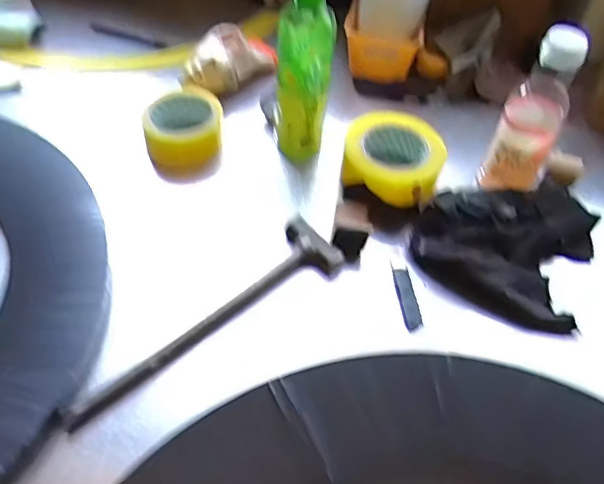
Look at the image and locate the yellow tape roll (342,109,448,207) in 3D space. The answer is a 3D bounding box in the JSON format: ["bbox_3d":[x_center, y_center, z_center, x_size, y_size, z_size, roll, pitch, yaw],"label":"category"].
[{"bbox_3d":[0.105,-0.094,0.668,0.121,0.055,0.122,2,50,-2],"label":"yellow tape roll"}]

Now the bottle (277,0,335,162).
[{"bbox_3d":[0.002,-0.196,0.644,0.064,0.204,0.060,3,50,-2],"label":"bottle"}]

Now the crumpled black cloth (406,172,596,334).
[{"bbox_3d":[0.222,-0.007,0.615,0.186,0.037,0.186,23,53,15],"label":"crumpled black cloth"}]

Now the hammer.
[{"bbox_3d":[-0.095,0.068,0.543,0.299,0.026,0.070,-30,58,-26],"label":"hammer"}]

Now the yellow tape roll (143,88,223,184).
[{"bbox_3d":[-0.147,-0.129,0.706,0.096,0.079,0.079,-1,50,-5],"label":"yellow tape roll"}]

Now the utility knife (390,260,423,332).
[{"bbox_3d":[0.108,0.053,0.577,0.017,0.013,0.083,-3,51,-7],"label":"utility knife"}]

